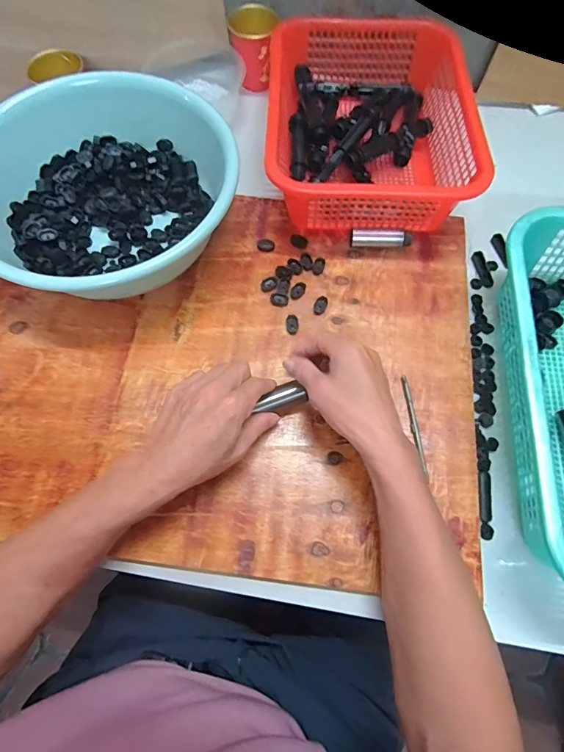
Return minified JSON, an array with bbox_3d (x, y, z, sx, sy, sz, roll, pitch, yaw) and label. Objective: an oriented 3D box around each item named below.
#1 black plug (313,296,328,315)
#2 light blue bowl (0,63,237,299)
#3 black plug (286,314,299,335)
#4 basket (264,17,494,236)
[{"bbox_3d":[0.046,-0.083,0.489,0.014,0.007,0.023,26,73,9],"label":"black plug"},{"bbox_3d":[-0.197,-0.215,0.484,0.293,0.095,0.269,12,71,5],"label":"light blue bowl"},{"bbox_3d":[0.012,-0.060,0.480,0.014,0.007,0.023,1,71,1],"label":"black plug"},{"bbox_3d":[0.109,-0.341,0.540,0.240,0.087,0.317,2,71,1],"label":"basket"}]

